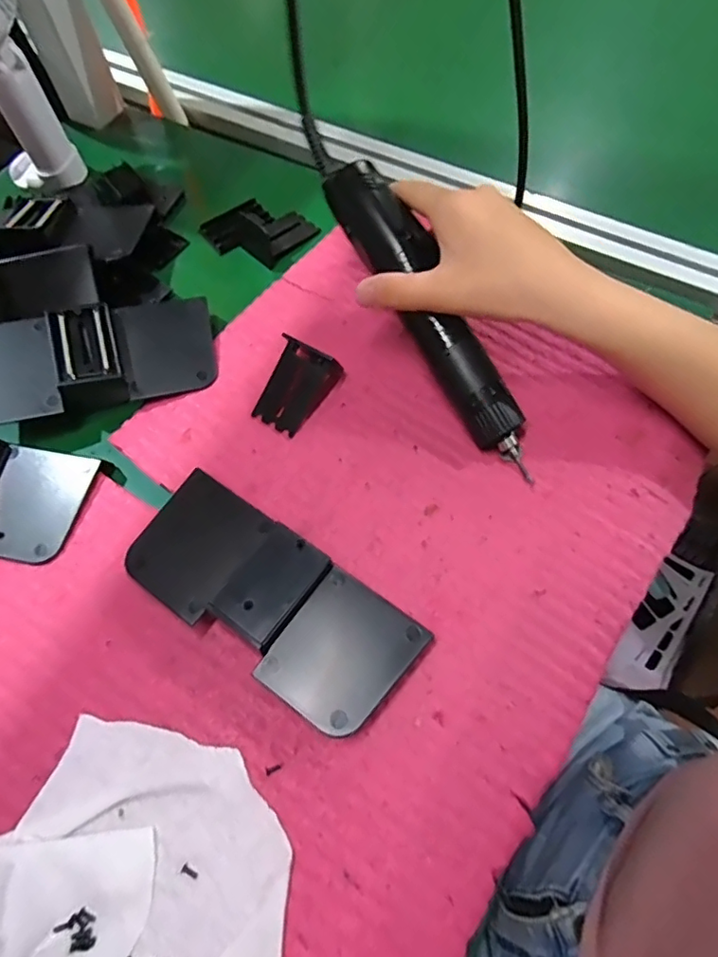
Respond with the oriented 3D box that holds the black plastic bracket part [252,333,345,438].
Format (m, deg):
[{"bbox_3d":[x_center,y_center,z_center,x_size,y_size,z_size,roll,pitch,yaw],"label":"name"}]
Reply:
[{"bbox_3d":[-0.041,-0.063,0.364,0.035,0.029,0.060,31,69,14],"label":"black plastic bracket part"}]

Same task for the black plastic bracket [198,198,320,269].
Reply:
[{"bbox_3d":[-0.081,-0.209,0.447,0.076,0.036,0.069,38,71,17],"label":"black plastic bracket"}]

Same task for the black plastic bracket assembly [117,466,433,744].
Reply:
[{"bbox_3d":[-0.049,0.063,0.301,0.159,0.031,0.070,34,70,15],"label":"black plastic bracket assembly"}]

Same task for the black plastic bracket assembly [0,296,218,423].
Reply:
[{"bbox_3d":[-0.180,-0.084,0.375,0.163,0.035,0.078,-19,66,-8],"label":"black plastic bracket assembly"}]

